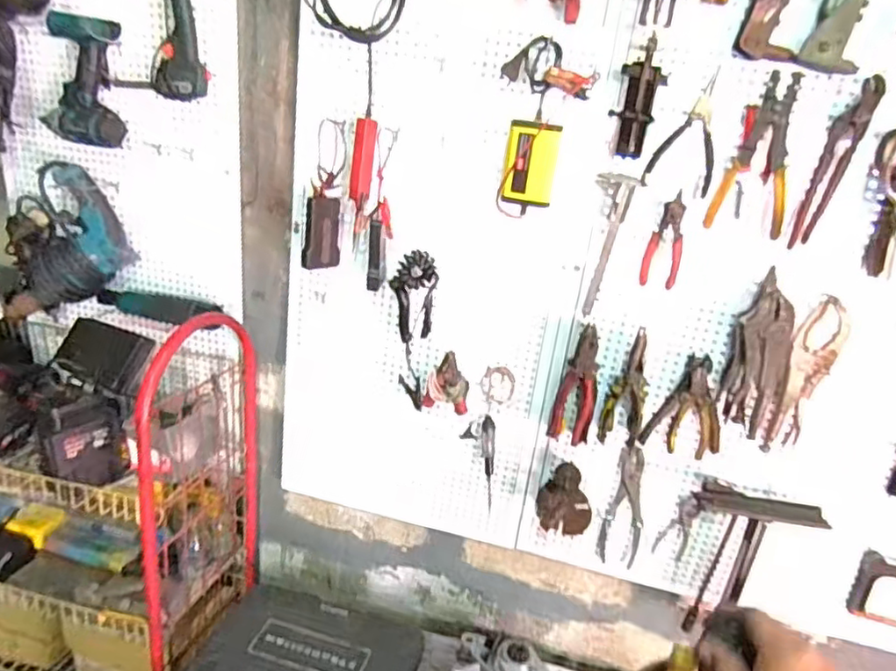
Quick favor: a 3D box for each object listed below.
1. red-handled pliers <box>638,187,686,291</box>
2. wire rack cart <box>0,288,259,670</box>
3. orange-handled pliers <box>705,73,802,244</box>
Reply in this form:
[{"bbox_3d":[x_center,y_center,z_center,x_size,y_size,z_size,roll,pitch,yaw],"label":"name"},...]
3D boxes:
[{"bbox_3d":[0.331,-0.142,0.934,0.053,0.141,0.019,16,22,22],"label":"red-handled pliers"},{"bbox_3d":[-0.804,0.436,1.295,0.708,1.035,0.335,11,21,10],"label":"wire rack cart"},{"bbox_3d":[0.437,-0.249,0.853,0.097,0.207,0.025,15,22,20],"label":"orange-handled pliers"}]

